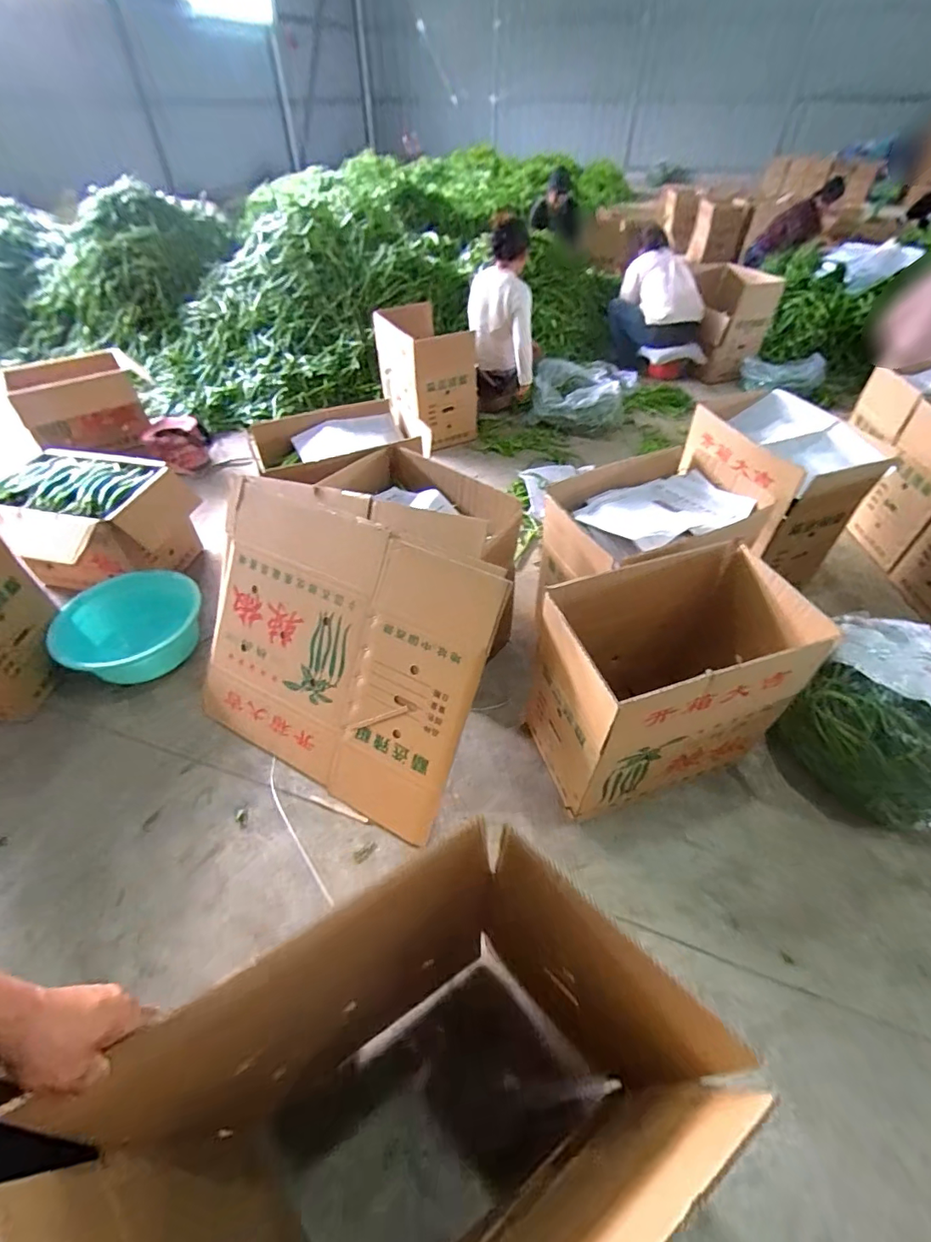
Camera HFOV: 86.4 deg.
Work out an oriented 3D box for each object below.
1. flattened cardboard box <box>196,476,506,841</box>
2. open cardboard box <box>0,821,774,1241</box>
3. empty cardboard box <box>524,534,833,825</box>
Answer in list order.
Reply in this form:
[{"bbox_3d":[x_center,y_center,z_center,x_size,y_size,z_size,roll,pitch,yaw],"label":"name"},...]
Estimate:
[{"bbox_3d":[-0.349,0.071,1.313,0.878,0.792,0.049,16,11,24],"label":"flattened cardboard box"},{"bbox_3d":[-0.054,0.664,0.712,0.590,0.744,0.393,-27,52,-22],"label":"open cardboard box"},{"bbox_3d":[0.481,0.159,1.269,0.560,0.539,0.371,-14,48,-12],"label":"empty cardboard box"}]

